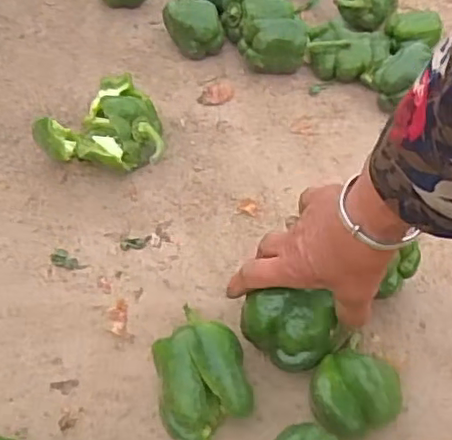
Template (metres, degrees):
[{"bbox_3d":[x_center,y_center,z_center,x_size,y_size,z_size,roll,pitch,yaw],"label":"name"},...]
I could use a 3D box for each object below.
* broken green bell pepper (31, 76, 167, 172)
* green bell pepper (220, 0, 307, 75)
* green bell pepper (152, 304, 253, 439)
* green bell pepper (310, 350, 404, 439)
[{"bbox_3d":[-0.127,-0.090,0.623,0.119,0.056,0.105,-4,50,-11],"label":"broken green bell pepper"},{"bbox_3d":[0.050,-0.227,0.747,0.082,0.065,0.128,-9,51,-15],"label":"green bell pepper"},{"bbox_3d":[-0.021,0.108,0.458,0.061,0.049,0.098,-7,51,-13],"label":"green bell pepper"},{"bbox_3d":[0.092,0.131,0.450,0.063,0.049,0.048,13,49,4],"label":"green bell pepper"}]

